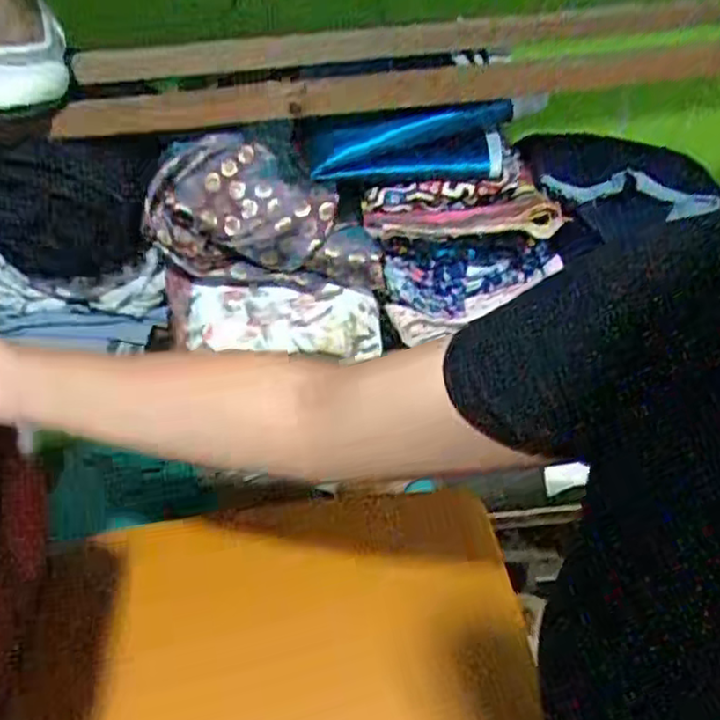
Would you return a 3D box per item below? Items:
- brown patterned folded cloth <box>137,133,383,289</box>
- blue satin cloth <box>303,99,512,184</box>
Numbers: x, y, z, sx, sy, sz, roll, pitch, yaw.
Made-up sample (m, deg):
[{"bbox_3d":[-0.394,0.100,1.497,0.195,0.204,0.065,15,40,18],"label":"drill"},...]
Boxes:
[{"bbox_3d":[-0.090,-0.136,0.674,0.212,0.133,0.072,-4,42,4],"label":"brown patterned folded cloth"},{"bbox_3d":[0.046,-0.210,0.675,0.197,0.071,0.027,-5,10,-10],"label":"blue satin cloth"}]

